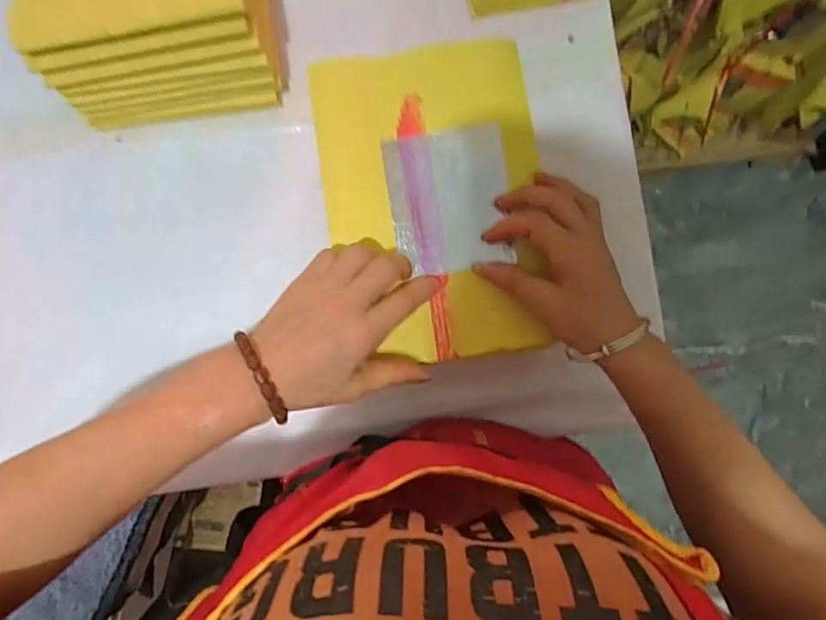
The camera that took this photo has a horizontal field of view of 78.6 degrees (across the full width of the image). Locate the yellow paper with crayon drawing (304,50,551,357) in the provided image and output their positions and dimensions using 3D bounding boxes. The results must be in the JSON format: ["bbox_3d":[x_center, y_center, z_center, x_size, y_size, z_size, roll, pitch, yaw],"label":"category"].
[{"bbox_3d":[0.019,-0.075,0.358,0.142,0.023,0.215,-7,86,-2],"label":"yellow paper with crayon drawing"}]

